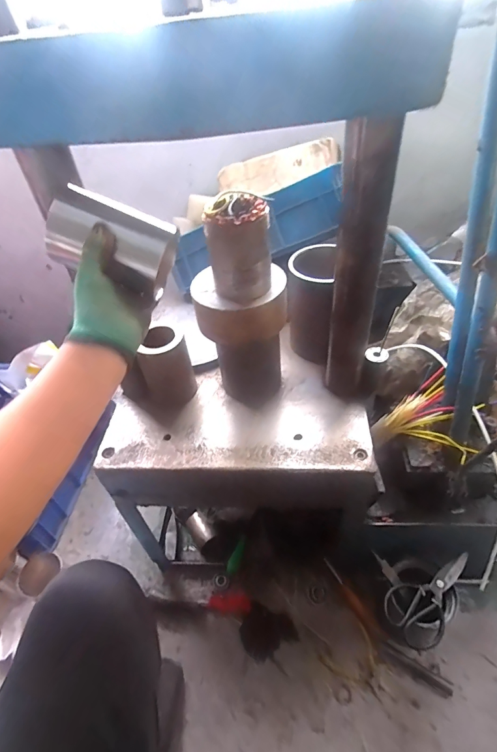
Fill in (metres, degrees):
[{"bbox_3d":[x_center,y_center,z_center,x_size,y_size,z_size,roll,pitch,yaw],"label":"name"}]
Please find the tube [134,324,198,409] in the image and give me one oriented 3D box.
[{"bbox_3d":[-0.149,-0.017,0.695,0.081,0.133,0.076,-3,44,3],"label":"tube"}]

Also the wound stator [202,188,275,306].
[{"bbox_3d":[-0.009,-0.185,0.546,0.083,0.124,0.091,2,45,9],"label":"wound stator"}]

